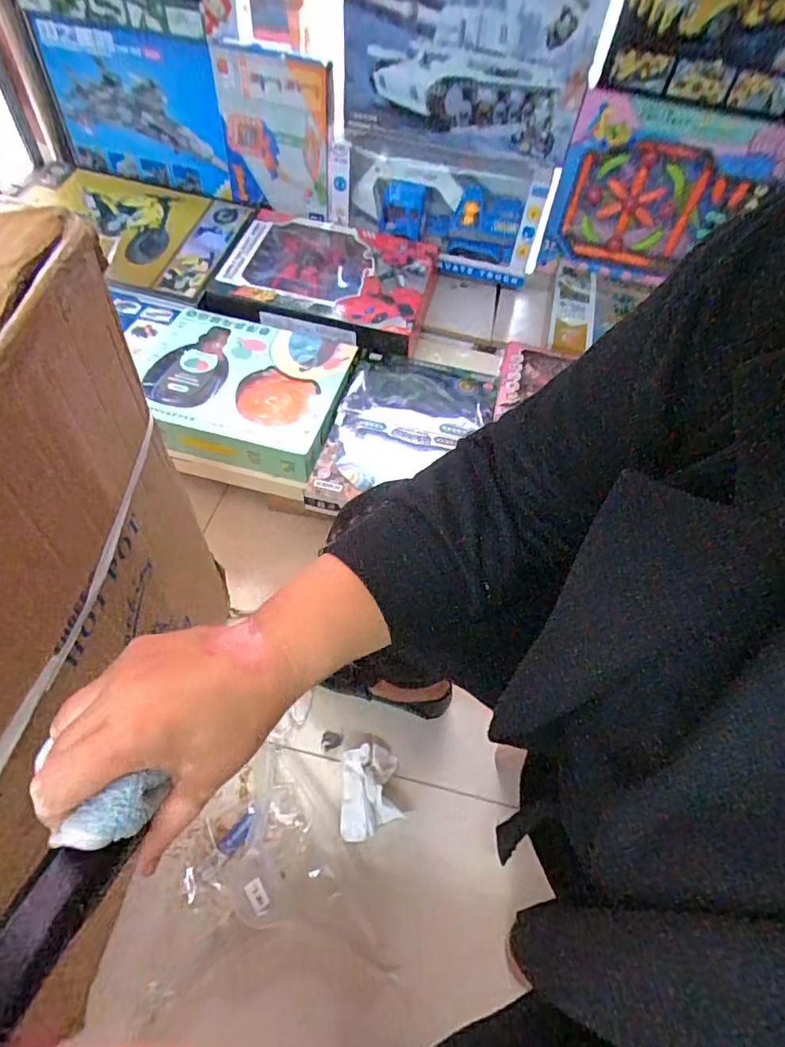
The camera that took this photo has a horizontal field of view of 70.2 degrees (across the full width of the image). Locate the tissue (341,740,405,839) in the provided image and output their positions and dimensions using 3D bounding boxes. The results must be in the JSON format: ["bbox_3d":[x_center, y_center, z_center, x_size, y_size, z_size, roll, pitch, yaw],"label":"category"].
[{"bbox_3d":[-0.030,0.364,0.765,0.083,0.050,0.111,-4,55,-8],"label":"tissue"}]

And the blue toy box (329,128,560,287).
[{"bbox_3d":[0.105,-0.758,1.343,0.501,0.216,0.160,9,54,1],"label":"blue toy box"}]

